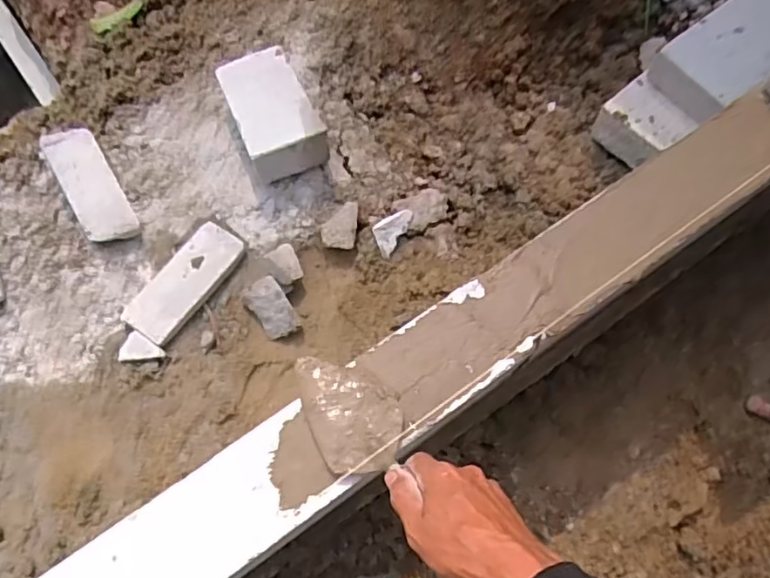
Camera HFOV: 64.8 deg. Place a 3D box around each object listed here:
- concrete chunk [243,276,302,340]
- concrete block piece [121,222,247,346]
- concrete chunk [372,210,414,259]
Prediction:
[{"bbox_3d":[-0.164,0.028,0.882,0.056,0.042,0.087,-32,74,-13],"label":"concrete chunk"},{"bbox_3d":[-0.293,-0.012,0.884,0.082,0.028,0.186,34,72,10],"label":"concrete block piece"},{"bbox_3d":[0.008,-0.094,0.936,0.044,0.023,0.075,33,72,10],"label":"concrete chunk"}]

